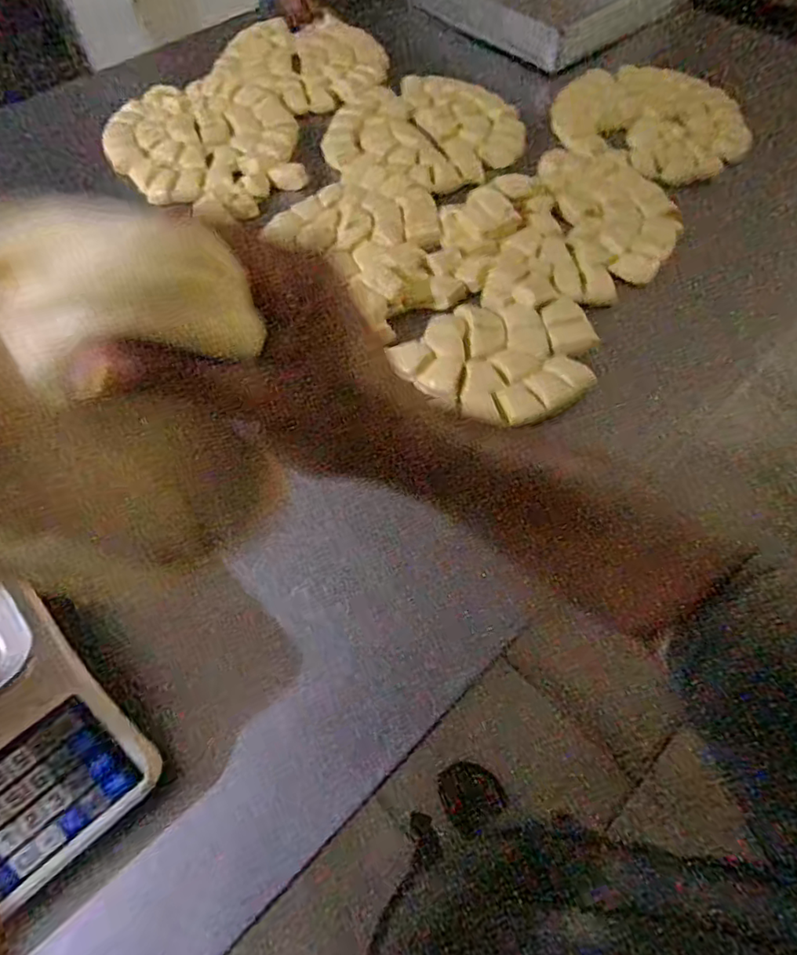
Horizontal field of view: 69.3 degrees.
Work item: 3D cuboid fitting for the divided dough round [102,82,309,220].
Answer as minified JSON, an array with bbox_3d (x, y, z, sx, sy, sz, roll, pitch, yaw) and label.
[{"bbox_3d":[-0.276,-0.505,0.861,0.321,0.029,0.268,39,66,21],"label":"divided dough round"}]

